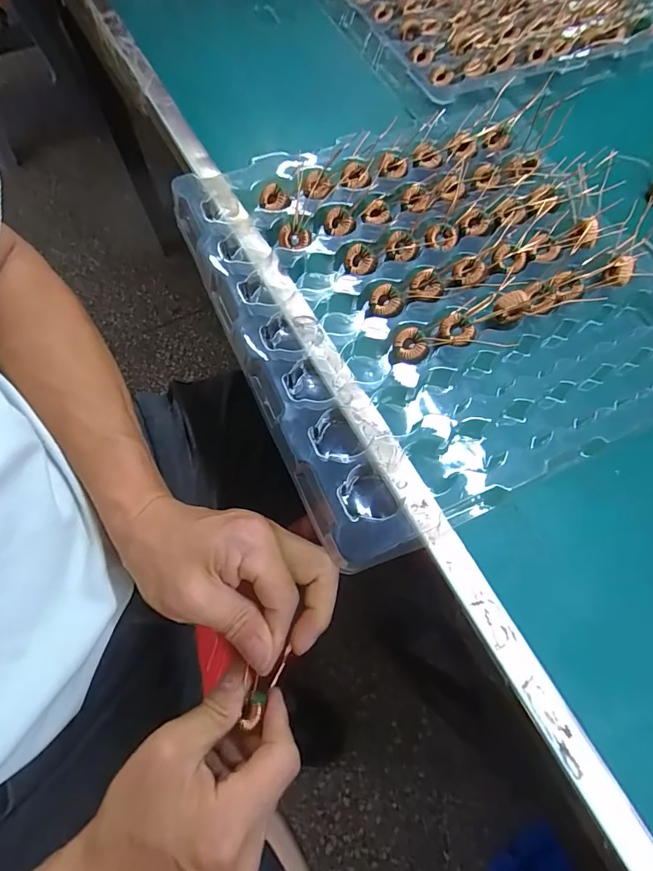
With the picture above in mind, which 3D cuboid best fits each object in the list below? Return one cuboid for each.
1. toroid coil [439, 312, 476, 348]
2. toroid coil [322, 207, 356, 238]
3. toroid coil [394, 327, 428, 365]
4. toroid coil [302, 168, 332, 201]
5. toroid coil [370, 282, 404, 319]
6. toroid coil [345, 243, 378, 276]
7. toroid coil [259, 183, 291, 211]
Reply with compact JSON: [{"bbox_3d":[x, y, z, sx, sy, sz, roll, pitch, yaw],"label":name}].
[{"bbox_3d":[0.084,-0.067,0.270,0.022,0.007,0.021,1,70,-2],"label":"toroid coil"},{"bbox_3d":[0.010,-0.150,0.300,0.023,0.010,0.018,20,70,5],"label":"toroid coil"},{"bbox_3d":[0.052,-0.057,0.263,0.019,0.010,0.024,-25,73,-11],"label":"toroid coil"},{"bbox_3d":[-0.007,-0.182,0.308,0.020,0.005,0.020,0,102,-1],"label":"toroid coil"},{"bbox_3d":[0.039,-0.087,0.276,0.018,0.009,0.025,-37,76,-15],"label":"toroid coil"},{"bbox_3d":[0.023,-0.118,0.288,0.024,0.010,0.018,41,73,12],"label":"toroid coil"},{"bbox_3d":[-0.037,-0.170,0.304,0.022,0.010,0.015,23,71,6],"label":"toroid coil"}]

